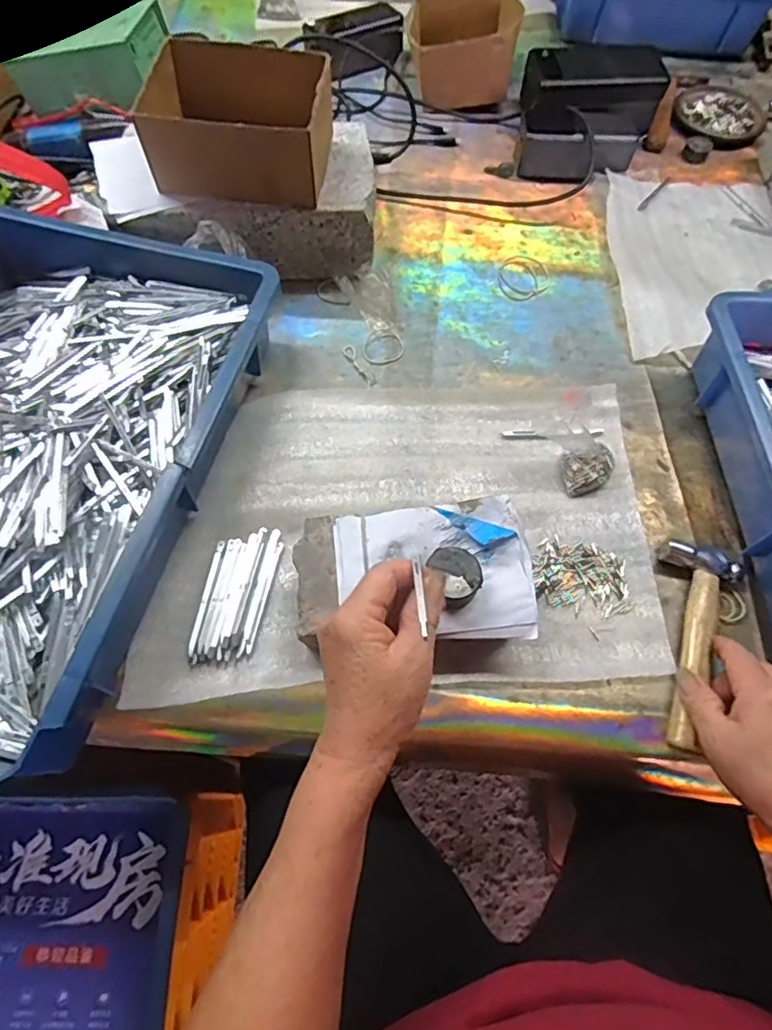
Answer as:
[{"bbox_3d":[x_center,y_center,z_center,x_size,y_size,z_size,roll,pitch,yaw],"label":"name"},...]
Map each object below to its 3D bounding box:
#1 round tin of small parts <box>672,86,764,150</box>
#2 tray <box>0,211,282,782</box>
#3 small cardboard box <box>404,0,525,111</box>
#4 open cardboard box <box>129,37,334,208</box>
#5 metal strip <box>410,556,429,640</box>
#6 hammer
[{"bbox_3d":[0.433,-0.524,0.747,0.115,0.017,0.134,13,63,5],"label":"round tin of small parts"},{"bbox_3d":[-0.283,-0.047,0.444,0.296,0.072,0.436,14,63,6],"label":"tray"},{"bbox_3d":[0.098,-0.579,0.702,0.133,0.059,0.138,-4,63,-3],"label":"small cardboard box"},{"bbox_3d":[-0.131,-0.358,0.521,0.157,0.071,0.117,6,63,2],"label":"open cardboard box"},{"bbox_3d":[0.019,0.042,0.308,0.005,0.006,0.049,-2,46,-2],"label":"metal strip"},{"bbox_3d":[0.228,0.090,0.419,0.061,0.018,0.160,19,62,8],"label":"hammer"}]

